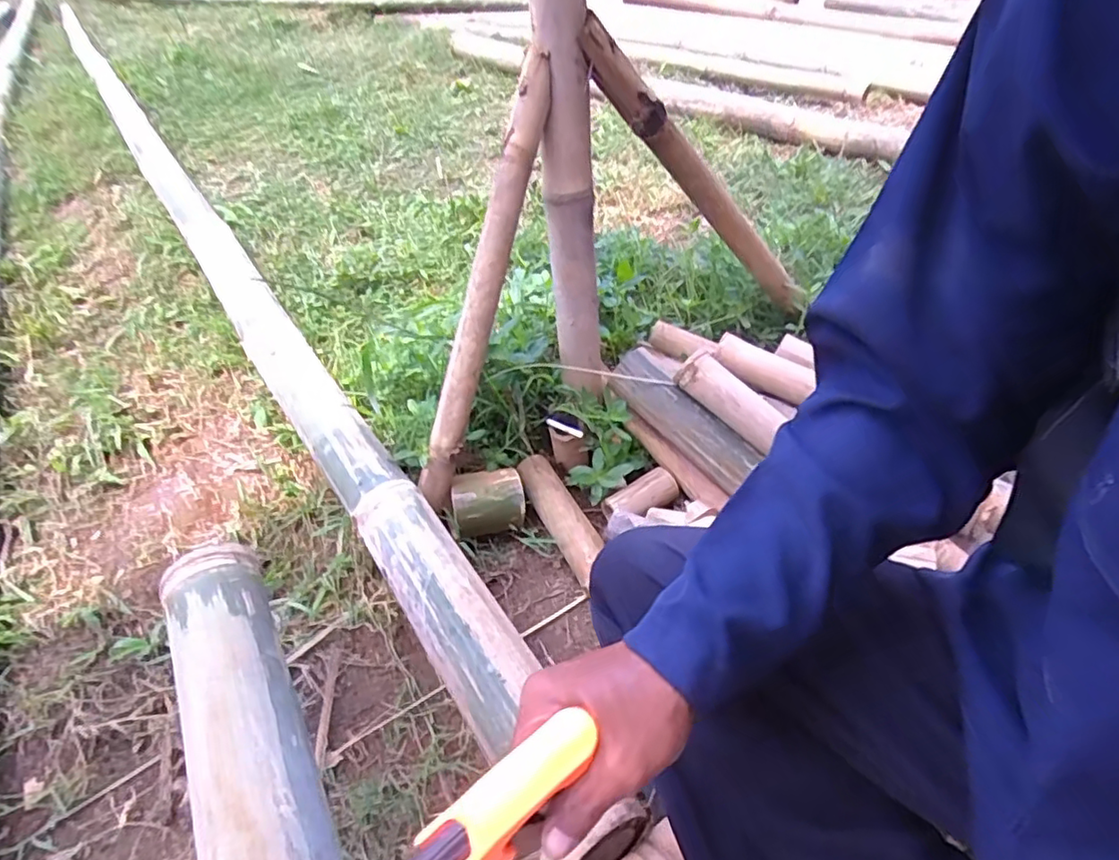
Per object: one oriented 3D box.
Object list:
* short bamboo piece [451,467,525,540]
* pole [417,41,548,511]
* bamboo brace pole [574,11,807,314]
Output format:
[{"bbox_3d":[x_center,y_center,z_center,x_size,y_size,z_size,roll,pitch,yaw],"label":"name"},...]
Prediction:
[{"bbox_3d":[-0.093,0.089,0.773,0.097,0.066,0.069,-18,44,-13],"label":"short bamboo piece"},{"bbox_3d":[-0.085,-0.141,0.658,0.032,0.489,0.041,30,23,32],"label":"pole"},{"bbox_3d":[0.187,-0.293,0.749,0.042,0.524,0.035,-50,46,13],"label":"bamboo brace pole"}]

